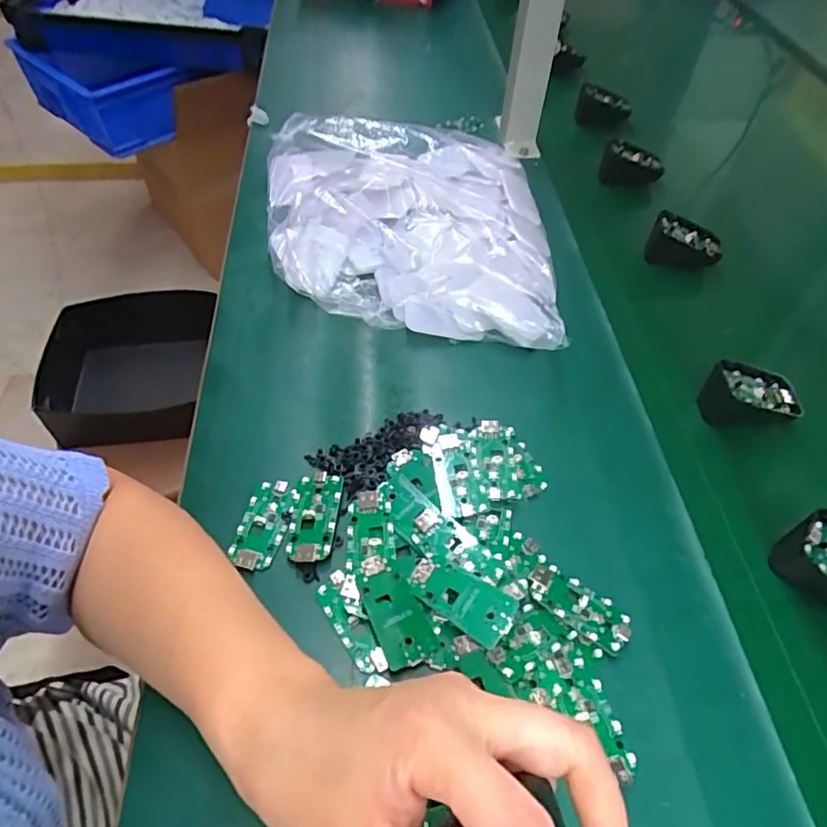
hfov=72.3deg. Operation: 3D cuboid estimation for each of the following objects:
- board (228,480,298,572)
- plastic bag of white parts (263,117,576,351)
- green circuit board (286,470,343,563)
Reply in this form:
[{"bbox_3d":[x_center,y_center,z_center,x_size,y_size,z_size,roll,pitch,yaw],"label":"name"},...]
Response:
[{"bbox_3d":[-0.098,0.072,0.372,0.032,0.005,0.060,10,54,8],"label":"board"},{"bbox_3d":[-0.012,-0.180,0.528,0.269,0.062,0.283,2,53,2],"label":"plastic bag of white parts"},{"bbox_3d":[-0.065,0.068,0.371,0.029,0.009,0.062,5,53,4],"label":"green circuit board"}]

